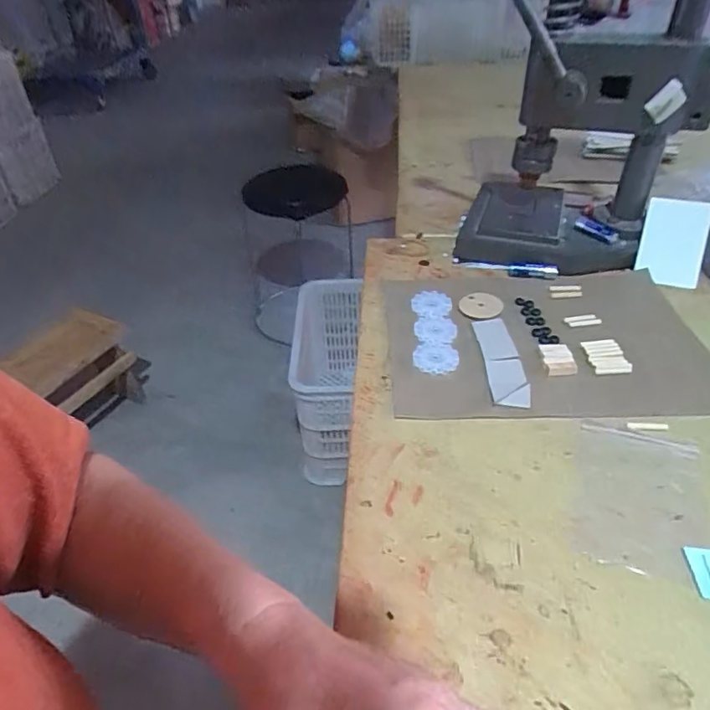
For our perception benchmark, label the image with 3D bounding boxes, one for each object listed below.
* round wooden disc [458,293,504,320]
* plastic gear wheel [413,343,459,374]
[{"bbox_3d":[0.127,-0.050,0.521,0.037,0.006,0.046,25,46,29],"label":"round wooden disc"},{"bbox_3d":[0.071,0.001,0.463,0.038,0.004,0.037,6,40,9],"label":"plastic gear wheel"}]

